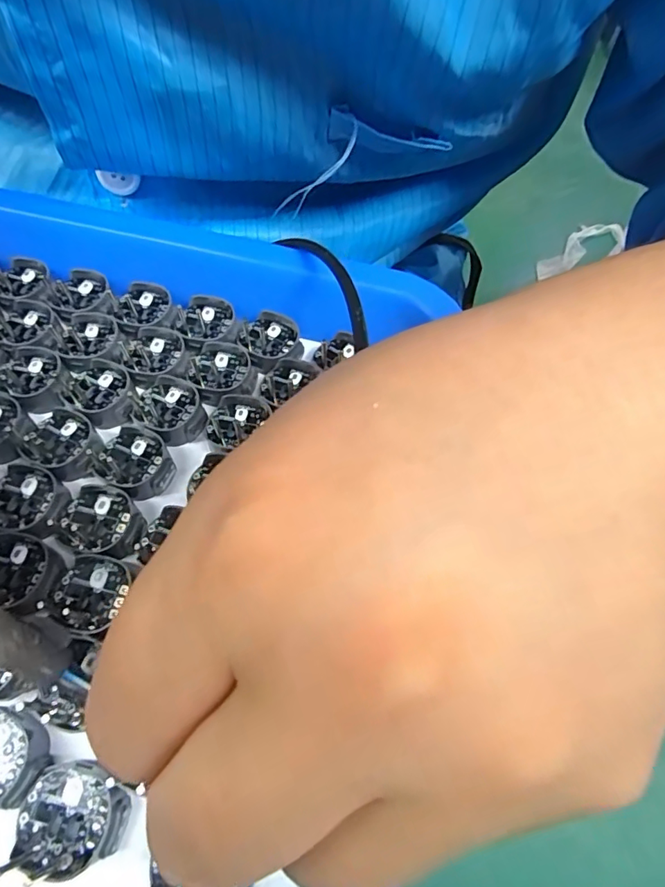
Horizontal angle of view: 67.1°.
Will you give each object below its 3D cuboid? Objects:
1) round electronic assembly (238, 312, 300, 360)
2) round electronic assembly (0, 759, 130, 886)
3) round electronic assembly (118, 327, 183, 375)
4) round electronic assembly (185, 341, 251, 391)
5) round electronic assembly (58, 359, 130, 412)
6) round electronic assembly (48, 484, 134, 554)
[{"bbox_3d":[-0.029,-0.048,0.225,0.026,0.008,0.024,1,63,-3],"label":"round electronic assembly"},{"bbox_3d":[-0.075,0.107,0.145,0.031,0.008,0.026,-10,65,-7],"label":"round electronic assembly"},{"bbox_3d":[-0.079,-0.041,0.221,0.027,0.005,0.022,2,63,-2],"label":"round electronic assembly"},{"bbox_3d":[-0.050,-0.033,0.218,0.027,0.004,0.025,1,63,-3],"label":"round electronic assembly"},{"bbox_3d":[-0.100,-0.025,0.210,0.028,0.006,0.024,0,63,-3],"label":"round electronic assembly"},{"bbox_3d":[-0.087,0.027,0.184,0.026,0.004,0.024,1,63,-3],"label":"round electronic assembly"}]

